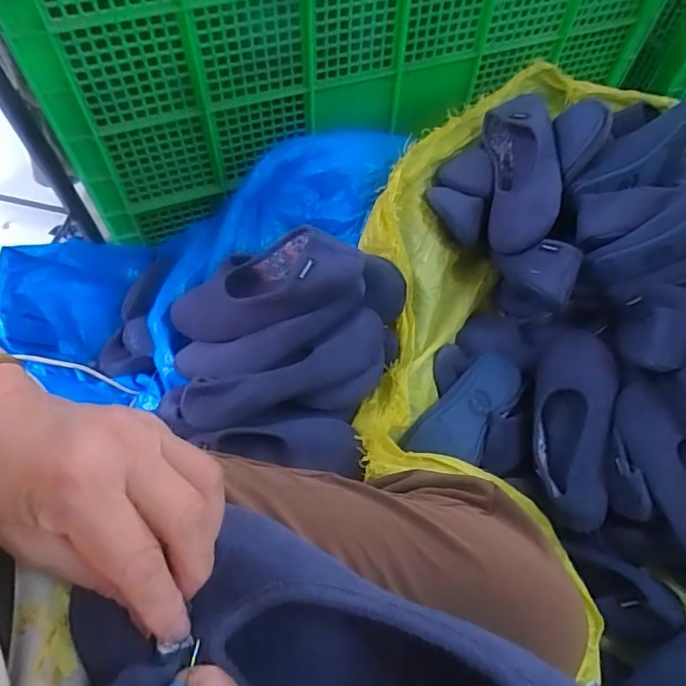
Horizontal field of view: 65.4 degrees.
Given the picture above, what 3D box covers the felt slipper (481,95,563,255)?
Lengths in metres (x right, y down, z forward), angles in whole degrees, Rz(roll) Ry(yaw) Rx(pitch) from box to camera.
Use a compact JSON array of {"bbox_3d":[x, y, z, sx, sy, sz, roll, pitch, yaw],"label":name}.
[{"bbox_3d":[0.258,-0.240,0.760,0.105,0.061,0.232,-10,76,33],"label":"felt slipper"}]

